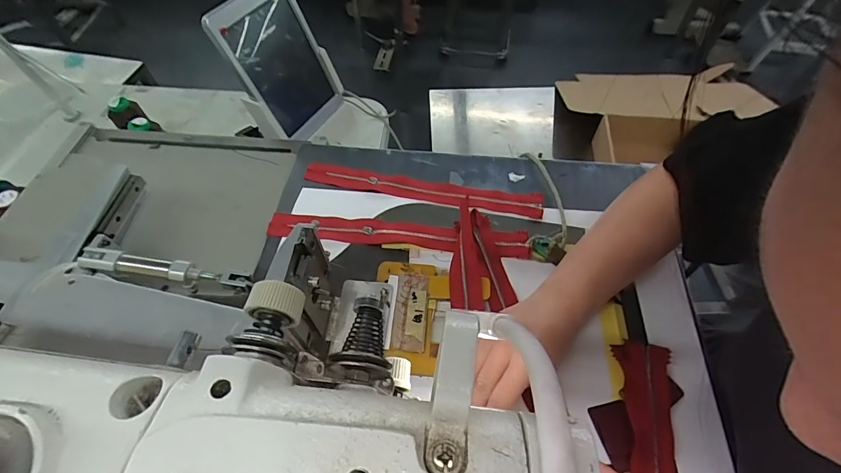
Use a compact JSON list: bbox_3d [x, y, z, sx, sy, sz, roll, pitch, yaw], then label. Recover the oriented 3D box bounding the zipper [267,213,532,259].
[{"bbox_3d":[-0.026,-0.005,0.449,0.295,0.007,0.033,5,57,4],"label":"zipper"}]

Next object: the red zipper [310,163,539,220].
[{"bbox_3d":[0.000,-0.060,0.488,0.297,0.007,0.035,9,58,6],"label":"red zipper"}]

